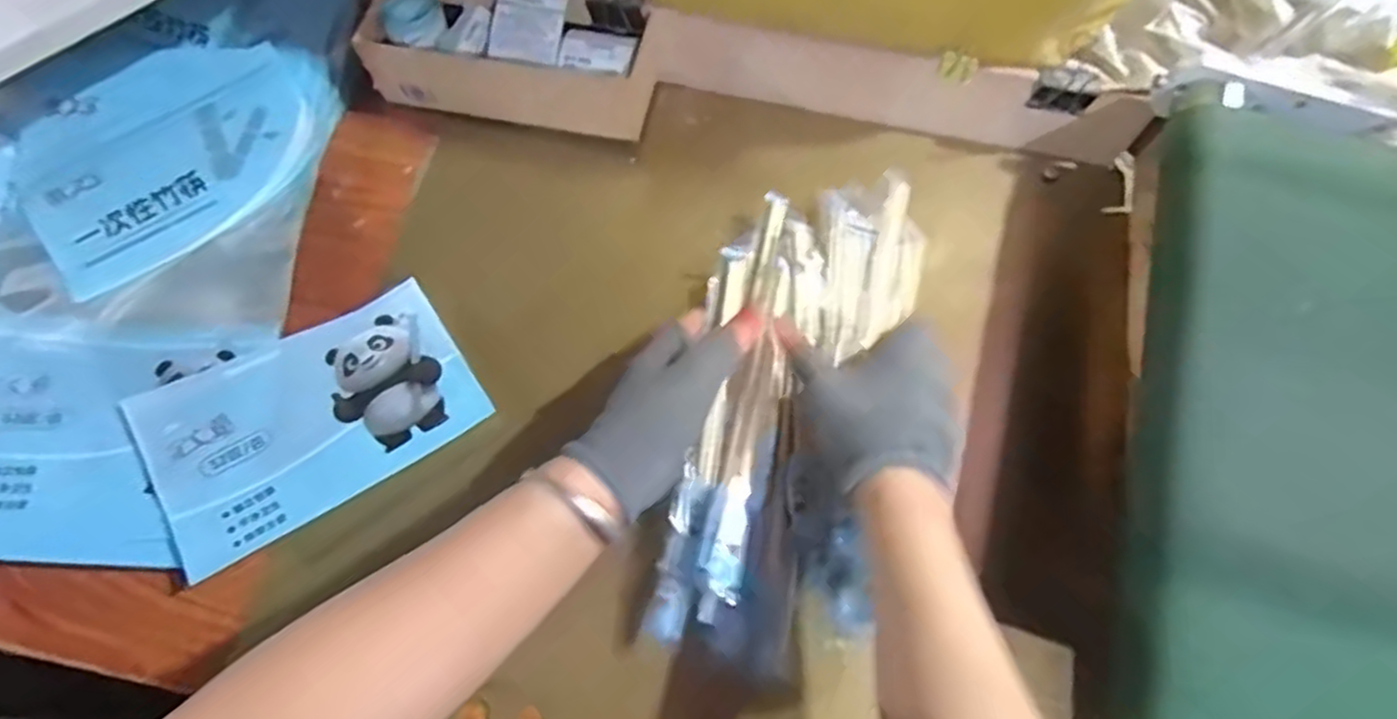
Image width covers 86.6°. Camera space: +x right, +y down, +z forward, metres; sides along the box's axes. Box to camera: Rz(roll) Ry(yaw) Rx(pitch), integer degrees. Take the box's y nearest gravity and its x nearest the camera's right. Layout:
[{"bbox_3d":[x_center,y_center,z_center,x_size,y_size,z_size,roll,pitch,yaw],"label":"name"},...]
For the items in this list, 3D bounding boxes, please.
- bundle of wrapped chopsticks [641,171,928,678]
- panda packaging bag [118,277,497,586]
[{"bbox_3d":[0.063,0.027,0.468,0.142,0.045,0.315,17,74,4],"label":"bundle of wrapped chopsticks"},{"bbox_3d":[-0.250,0.036,0.477,0.197,0.010,0.127,-30,73,-13],"label":"panda packaging bag"}]

